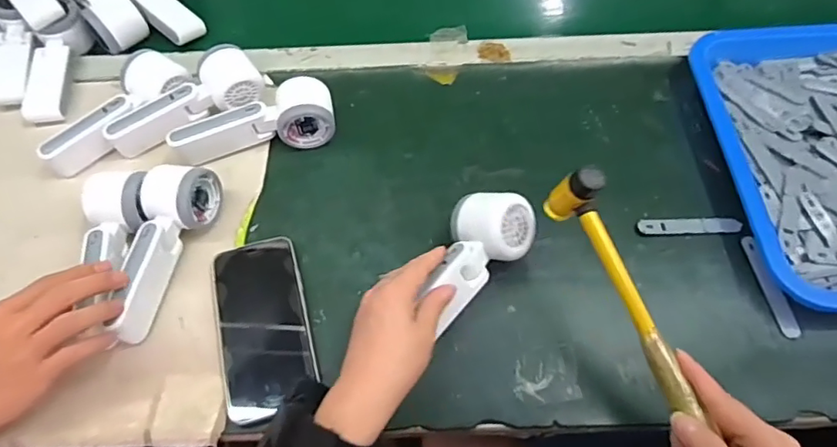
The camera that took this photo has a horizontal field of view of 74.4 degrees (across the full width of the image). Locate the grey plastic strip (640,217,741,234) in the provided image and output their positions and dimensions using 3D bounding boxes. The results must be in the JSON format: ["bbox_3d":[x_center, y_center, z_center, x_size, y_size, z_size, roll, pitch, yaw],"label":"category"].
[{"bbox_3d":[0.255,0.001,0.521,0.092,0.006,0.018,-1,59,2],"label":"grey plastic strip"}]

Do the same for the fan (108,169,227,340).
[{"bbox_3d":[-0.235,0.022,0.499,0.055,0.047,0.166,7,60,7],"label":"fan"}]

